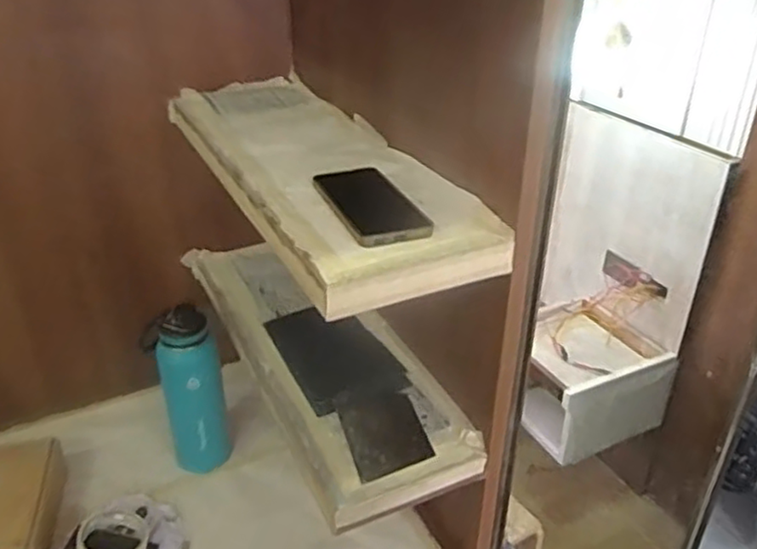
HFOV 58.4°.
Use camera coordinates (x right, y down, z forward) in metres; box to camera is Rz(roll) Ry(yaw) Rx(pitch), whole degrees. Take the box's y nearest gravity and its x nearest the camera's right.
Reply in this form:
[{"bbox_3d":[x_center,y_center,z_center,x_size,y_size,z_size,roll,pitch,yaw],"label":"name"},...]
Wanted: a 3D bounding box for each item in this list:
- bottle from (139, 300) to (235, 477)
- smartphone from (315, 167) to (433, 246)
[{"bbox_3d":[-0.292,0.180,1.047,0.102,0.279,0.080,-12,33,-19],"label":"bottle"},{"bbox_3d":[-0.009,-0.076,0.715,0.078,0.013,0.174,-12,33,-20],"label":"smartphone"}]

